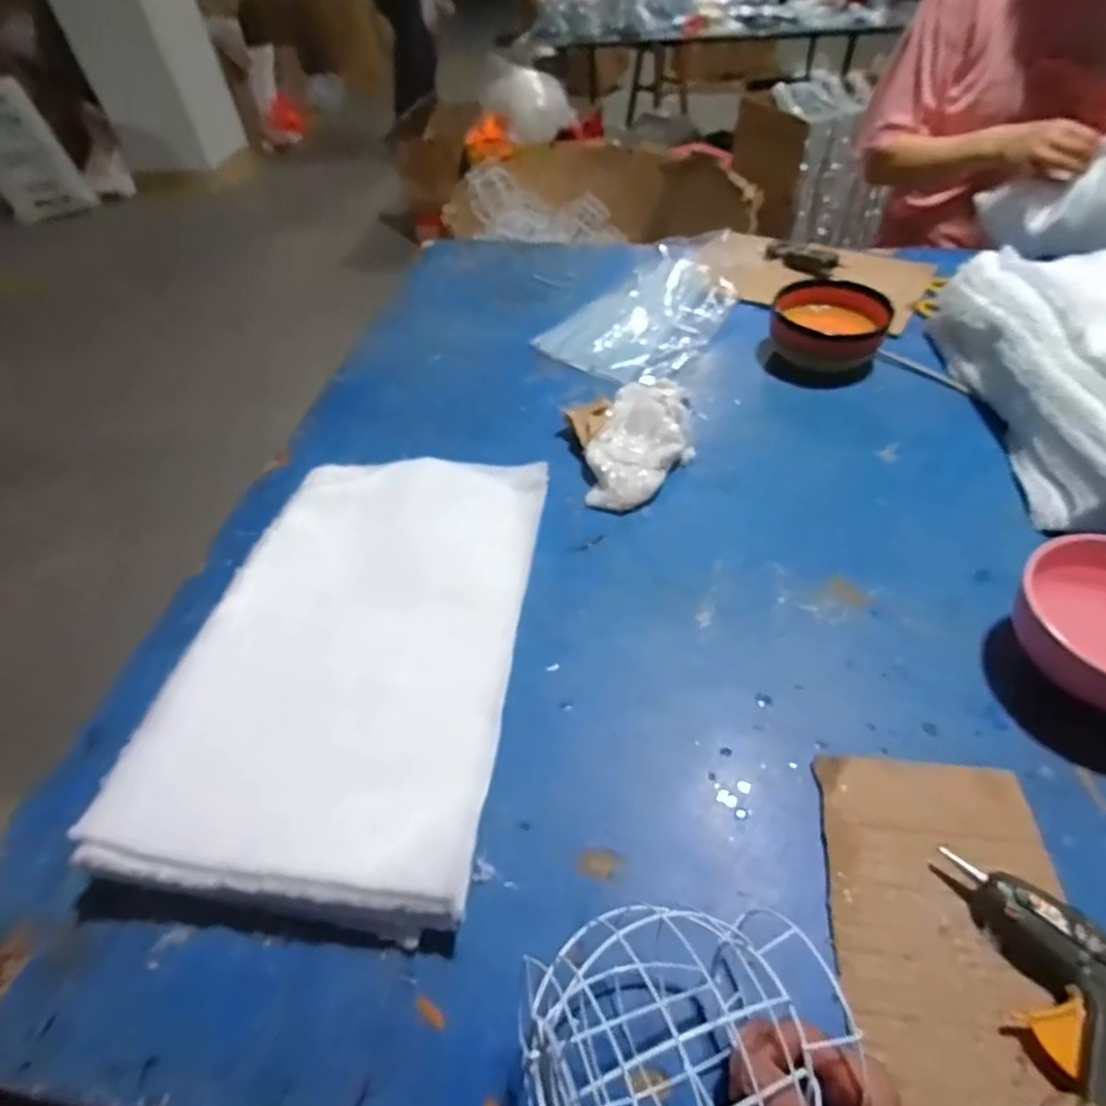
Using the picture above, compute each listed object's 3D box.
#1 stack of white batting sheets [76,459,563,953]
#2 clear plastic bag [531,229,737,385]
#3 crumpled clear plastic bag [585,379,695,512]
[{"bbox_3d":[-0.158,0.074,0.524,0.256,0.073,0.411,4,48,7],"label":"stack of white batting sheets"},{"bbox_3d":[0.137,-0.375,0.902,0.228,0.066,0.323,17,51,18],"label":"clear plastic bag"},{"bbox_3d":[0.105,-0.137,0.715,0.120,0.045,0.217,6,48,9],"label":"crumpled clear plastic bag"}]

